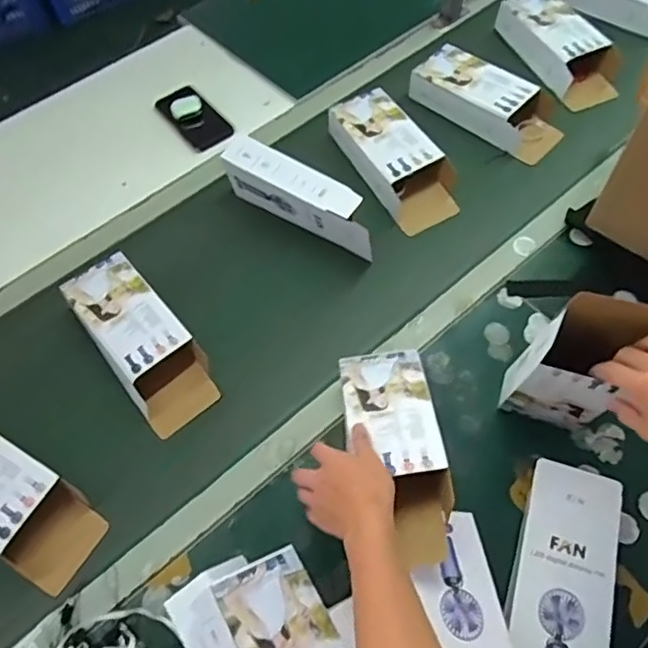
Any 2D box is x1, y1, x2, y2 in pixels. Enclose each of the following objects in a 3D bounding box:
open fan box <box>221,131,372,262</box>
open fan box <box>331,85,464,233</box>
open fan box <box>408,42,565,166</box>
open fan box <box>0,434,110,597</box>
[{"bbox_3d":[-0.034,-0.180,0.837,0.238,0.104,0.046,28,66,18],"label":"open fan box"},{"bbox_3d":[0.111,-0.260,0.894,0.112,0.063,0.254,-30,63,-12],"label":"open fan box"},{"bbox_3d":[0.267,-0.364,0.940,0.249,0.071,0.104,32,68,20],"label":"open fan box"},{"bbox_3d":[-0.384,0.205,0.696,0.246,0.082,0.104,29,67,18],"label":"open fan box"}]

